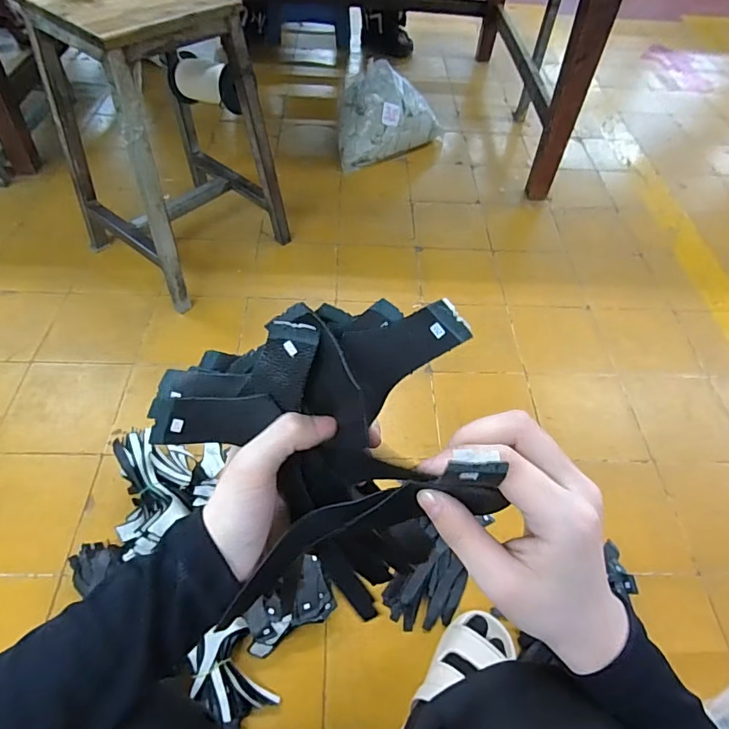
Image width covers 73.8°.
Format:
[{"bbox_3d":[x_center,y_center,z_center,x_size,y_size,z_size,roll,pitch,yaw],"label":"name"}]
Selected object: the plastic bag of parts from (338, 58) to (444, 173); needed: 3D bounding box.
[{"bbox_3d":[0.059,-0.734,1.396,0.324,0.169,0.228,-18,58,-17],"label":"plastic bag of parts"}]

